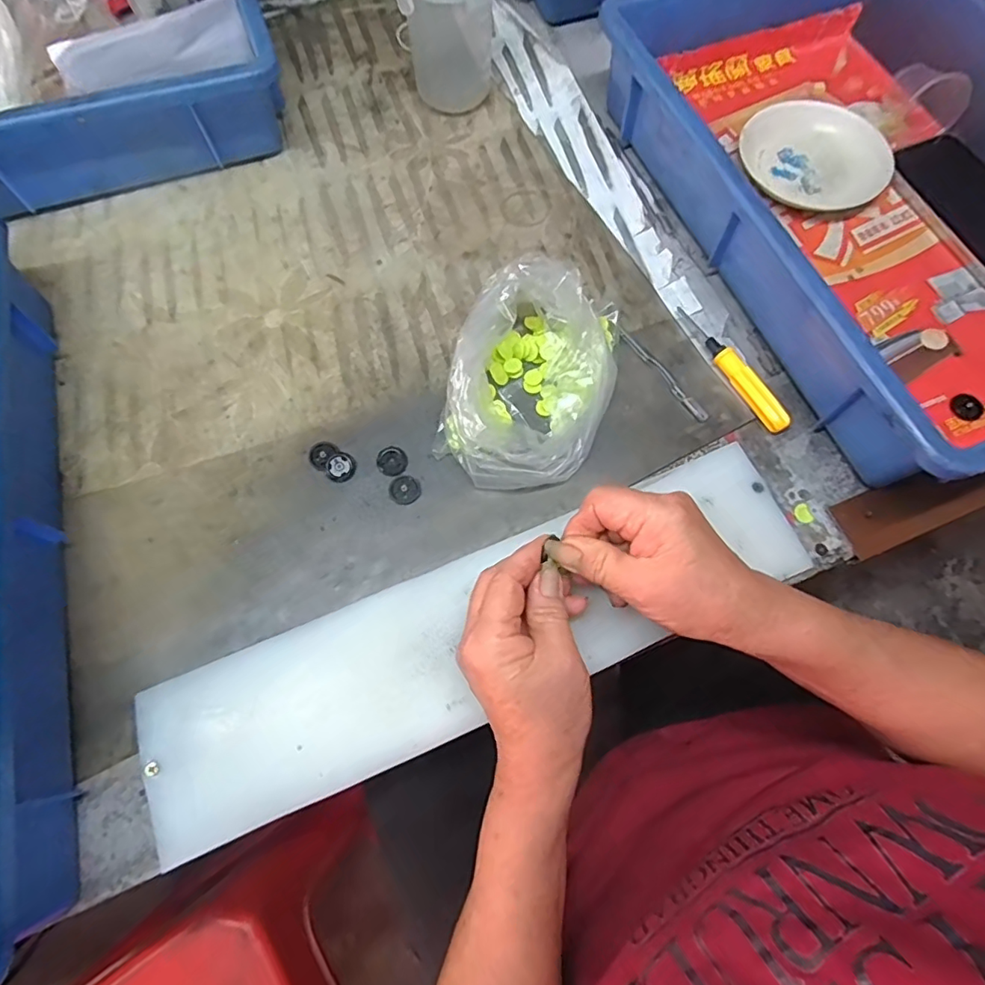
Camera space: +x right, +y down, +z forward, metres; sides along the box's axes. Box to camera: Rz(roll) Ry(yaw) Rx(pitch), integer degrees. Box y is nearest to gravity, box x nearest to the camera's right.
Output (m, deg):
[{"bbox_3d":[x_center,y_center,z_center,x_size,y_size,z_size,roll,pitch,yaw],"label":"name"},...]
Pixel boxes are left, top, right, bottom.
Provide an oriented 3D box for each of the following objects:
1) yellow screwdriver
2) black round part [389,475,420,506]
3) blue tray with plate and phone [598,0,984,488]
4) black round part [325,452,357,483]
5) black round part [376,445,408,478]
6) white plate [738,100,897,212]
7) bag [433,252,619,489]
[{"bbox_3d":[0.174,-0.092,0.396,0.015,0.017,0.116,-28,73,-11],"label":"yellow screwdriver"},{"bbox_3d":[-0.058,-0.002,0.363,0.019,0.005,0.019,0,70,-1],"label":"black round part"},{"bbox_3d":[0.301,-0.234,0.417,0.295,0.089,0.438,-20,71,-8],"label":"blue tray with plate and phone"},{"bbox_3d":[-0.102,-0.017,0.368,0.019,0.004,0.020,0,70,-1],"label":"black round part"},{"bbox_3d":[-0.068,-0.022,0.370,0.020,0.004,0.021,0,70,-1],"label":"black round part"},{"bbox_3d":[0.272,-0.286,0.465,0.119,0.024,0.119,0,70,-1],"label":"white plate"},{"bbox_3d":[0.030,-0.082,0.362,0.103,0.059,0.163,19,70,6],"label":"bag"}]

